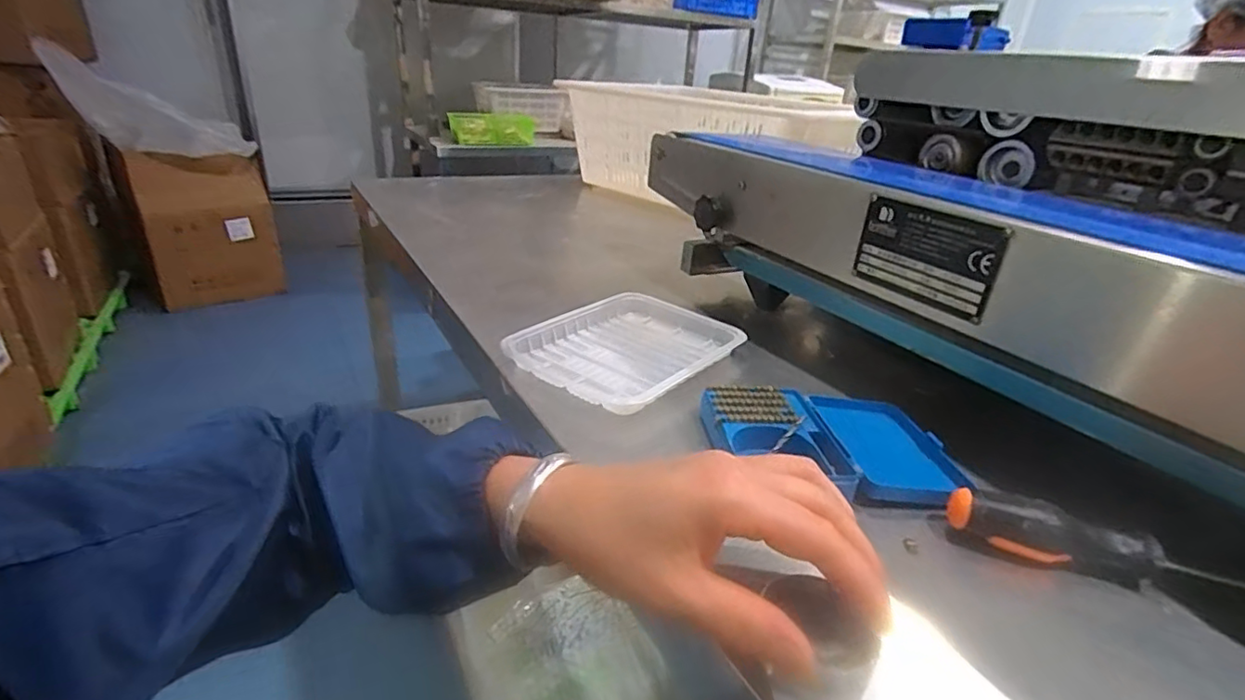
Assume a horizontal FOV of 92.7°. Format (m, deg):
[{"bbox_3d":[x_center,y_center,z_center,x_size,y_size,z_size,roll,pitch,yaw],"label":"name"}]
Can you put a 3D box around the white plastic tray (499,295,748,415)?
[{"bbox_3d":[0.006,-0.004,0.495,0.129,0.022,0.173,25,33,32],"label":"white plastic tray"}]

